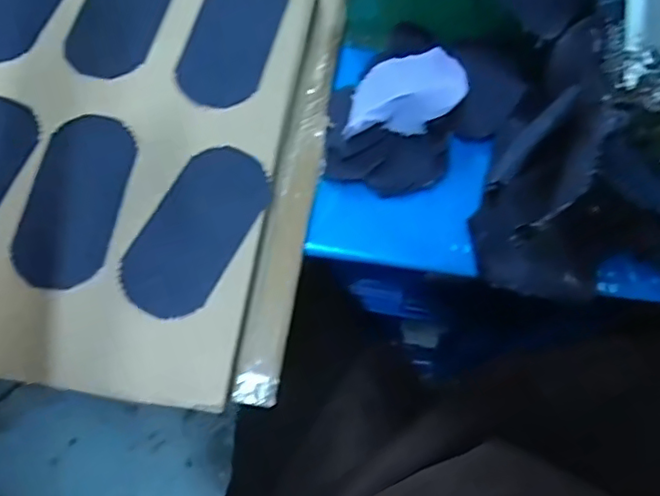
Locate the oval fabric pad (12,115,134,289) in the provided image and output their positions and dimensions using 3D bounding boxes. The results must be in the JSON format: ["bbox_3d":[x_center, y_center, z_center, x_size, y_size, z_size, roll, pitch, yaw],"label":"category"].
[{"bbox_3d":[-0.183,-0.036,0.438,0.065,0.004,0.130,8,69,2],"label":"oval fabric pad"}]

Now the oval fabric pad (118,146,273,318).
[{"bbox_3d":[-0.094,-0.013,0.436,0.066,0.005,0.128,28,71,10],"label":"oval fabric pad"}]

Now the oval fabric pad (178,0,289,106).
[{"bbox_3d":[-0.076,-0.169,0.483,0.066,0.008,0.123,16,70,6],"label":"oval fabric pad"}]

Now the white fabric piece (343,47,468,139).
[{"bbox_3d":[0.053,-0.122,0.484,0.095,0.038,0.066,-13,70,-5],"label":"white fabric piece"}]

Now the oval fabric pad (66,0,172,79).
[{"bbox_3d":[-0.166,-0.193,0.493,0.066,0.008,0.125,15,70,5],"label":"oval fabric pad"}]

